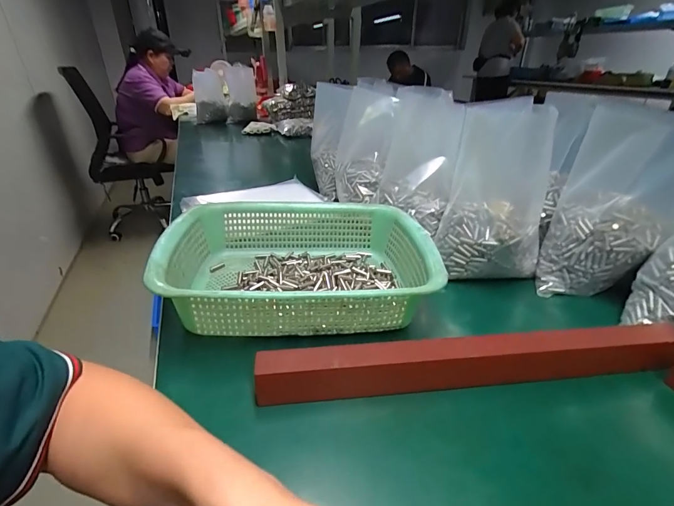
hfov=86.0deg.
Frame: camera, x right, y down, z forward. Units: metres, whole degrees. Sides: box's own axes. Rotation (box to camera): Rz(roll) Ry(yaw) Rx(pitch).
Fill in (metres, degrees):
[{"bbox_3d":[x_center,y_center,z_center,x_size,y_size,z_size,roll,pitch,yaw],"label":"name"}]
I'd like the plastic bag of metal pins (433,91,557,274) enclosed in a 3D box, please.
[{"bbox_3d":[0.214,-0.085,0.483,0.126,0.248,0.071,11,-6,20],"label":"plastic bag of metal pins"}]

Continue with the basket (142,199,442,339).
[{"bbox_3d":[-0.040,0.010,0.430,0.291,0.080,0.219,-3,29,-6],"label":"basket"}]

